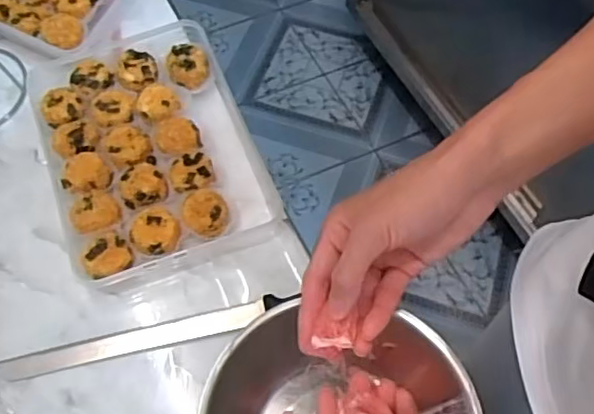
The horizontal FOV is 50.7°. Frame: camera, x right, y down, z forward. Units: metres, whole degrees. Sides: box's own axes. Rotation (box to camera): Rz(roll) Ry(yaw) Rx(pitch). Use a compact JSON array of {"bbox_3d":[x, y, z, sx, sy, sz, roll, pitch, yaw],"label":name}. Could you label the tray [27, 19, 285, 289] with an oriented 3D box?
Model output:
[{"bbox_3d":[-0.162,-0.064,0.684,0.223,0.044,0.290,-20,62,-12],"label":"tray"}]

